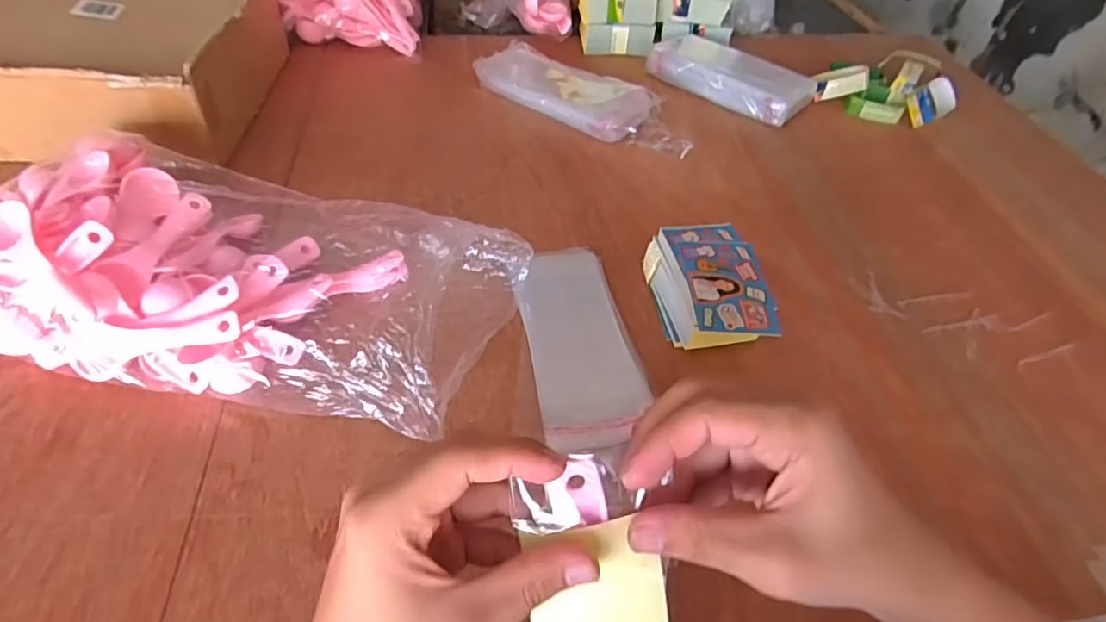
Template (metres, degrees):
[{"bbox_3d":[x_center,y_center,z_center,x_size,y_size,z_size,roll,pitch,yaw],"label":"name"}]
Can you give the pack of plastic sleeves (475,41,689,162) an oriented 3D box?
[{"bbox_3d":[0.037,-0.250,0.674,0.279,0.029,0.085,32,53,24],"label":"pack of plastic sleeves"}]

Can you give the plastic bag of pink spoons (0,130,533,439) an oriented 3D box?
[{"bbox_3d":[-0.231,-0.034,0.425,0.392,0.093,0.204,11,47,7],"label":"plastic bag of pink spoons"}]

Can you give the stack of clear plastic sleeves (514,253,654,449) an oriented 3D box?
[{"bbox_3d":[0.020,0.021,0.448,0.079,0.011,0.189,-7,48,-9],"label":"stack of clear plastic sleeves"}]

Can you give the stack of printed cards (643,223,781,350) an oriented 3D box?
[{"bbox_3d":[0.124,-0.012,0.458,0.070,0.058,0.117,-5,47,-8],"label":"stack of printed cards"}]

